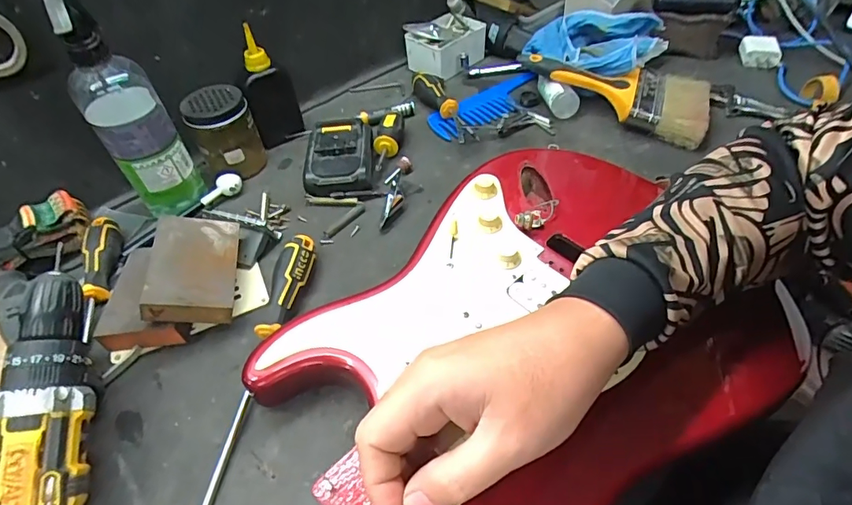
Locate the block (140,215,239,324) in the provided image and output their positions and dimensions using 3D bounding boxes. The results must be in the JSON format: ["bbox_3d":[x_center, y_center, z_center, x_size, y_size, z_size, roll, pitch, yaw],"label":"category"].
[{"bbox_3d":[-0.207,0.012,0.425,0.069,0.021,0.101,9,47,-27],"label":"block"}]

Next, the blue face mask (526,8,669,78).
[{"bbox_3d":[0.223,-0.278,0.630,0.145,0.046,0.145,31,58,29],"label":"blue face mask"}]

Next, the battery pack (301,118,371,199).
[{"bbox_3d":[-0.100,-0.111,0.547,0.078,0.042,0.108,-6,48,1],"label":"battery pack"}]

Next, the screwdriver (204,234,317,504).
[{"bbox_3d":[-0.133,0.084,0.386,0.027,0.032,0.247,2,49,8],"label":"screwdriver"}]

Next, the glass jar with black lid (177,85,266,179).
[{"bbox_3d":[-0.229,-0.133,0.550,0.070,0.090,0.071,-3,48,3],"label":"glass jar with black lid"}]

